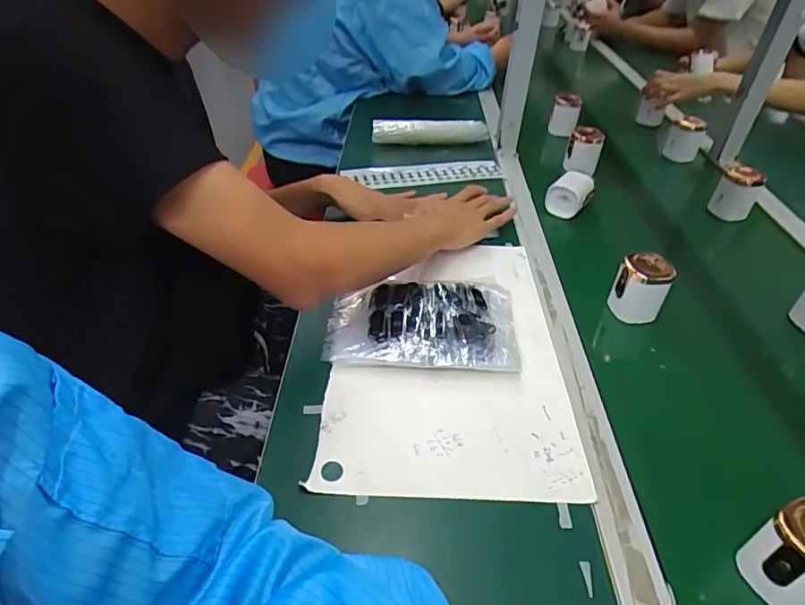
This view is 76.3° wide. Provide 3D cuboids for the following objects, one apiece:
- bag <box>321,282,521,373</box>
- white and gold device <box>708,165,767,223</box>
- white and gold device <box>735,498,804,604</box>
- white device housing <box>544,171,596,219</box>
[{"bbox_3d":[0.022,0.022,0.594,0.214,0.038,0.134,2,40,-1],"label":"bag"},{"bbox_3d":[0.550,-0.182,0.842,0.062,0.078,0.051,28,46,26],"label":"white and gold device"},{"bbox_3d":[0.302,0.191,0.387,0.053,0.081,0.054,-17,44,-22],"label":"white and gold device"},{"bbox_3d":[0.269,-0.174,0.823,0.056,0.064,0.058,28,46,27],"label":"white device housing"}]

